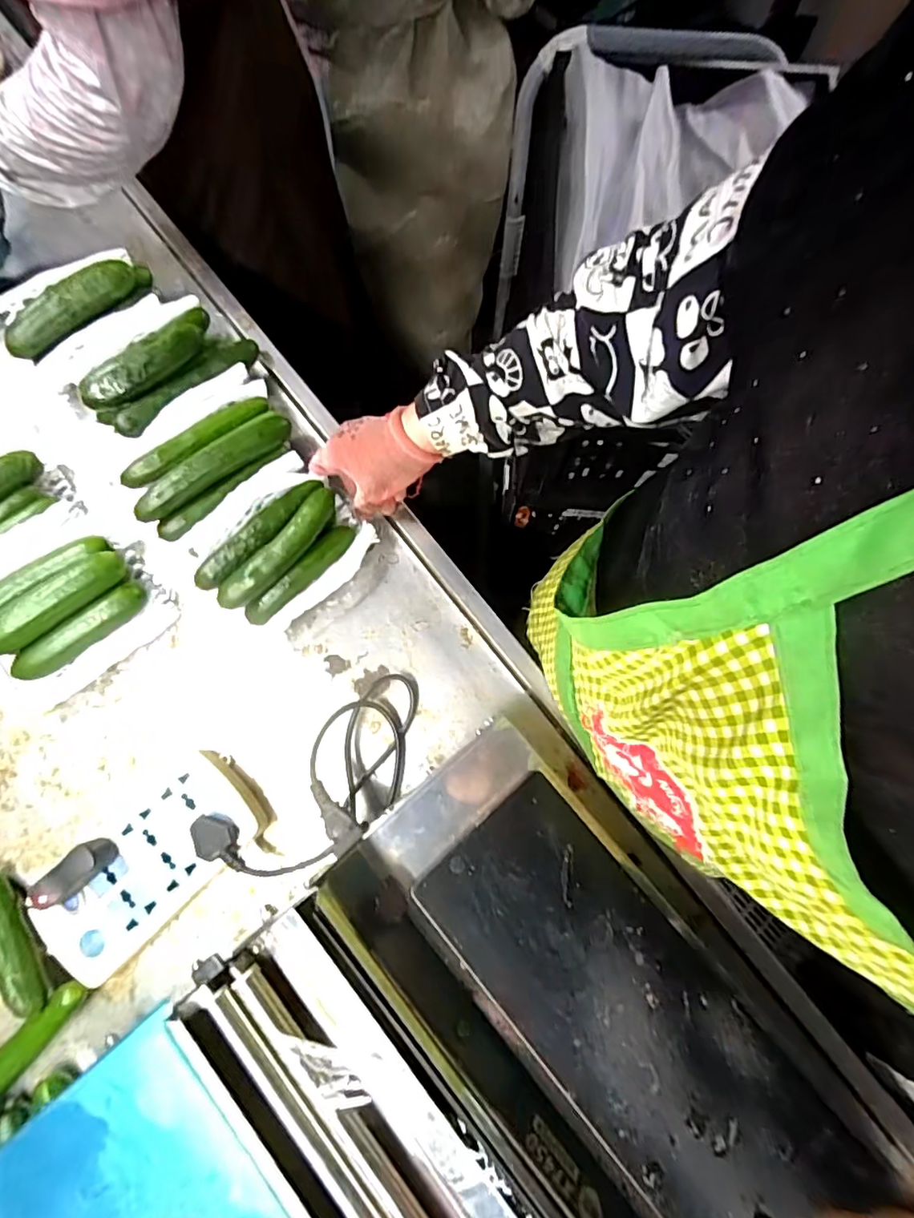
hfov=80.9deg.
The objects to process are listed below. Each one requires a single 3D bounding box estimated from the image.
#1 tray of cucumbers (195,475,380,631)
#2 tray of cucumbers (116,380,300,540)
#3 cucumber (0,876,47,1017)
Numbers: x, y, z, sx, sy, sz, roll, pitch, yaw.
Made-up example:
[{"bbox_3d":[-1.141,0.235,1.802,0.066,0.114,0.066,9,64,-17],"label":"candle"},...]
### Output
[{"bbox_3d":[-0.162,-0.055,0.513,0.109,0.077,0.148,37,72,15],"label":"tray of cucumbers"},{"bbox_3d":[-0.249,-0.154,0.536,0.167,0.045,0.117,-31,69,-12],"label":"tray of cucumbers"},{"bbox_3d":[-0.370,0.274,0.442,0.029,0.026,0.119,-34,70,-13],"label":"cucumber"}]

